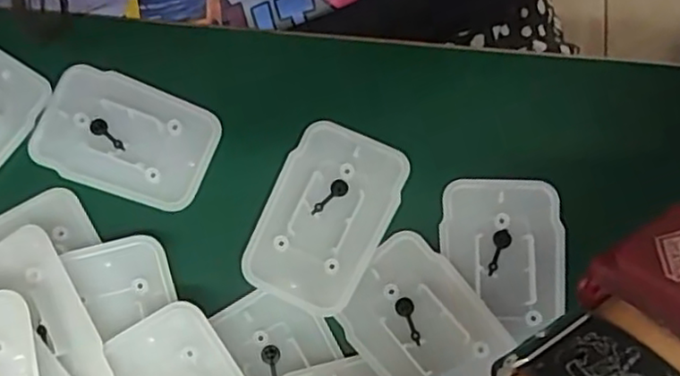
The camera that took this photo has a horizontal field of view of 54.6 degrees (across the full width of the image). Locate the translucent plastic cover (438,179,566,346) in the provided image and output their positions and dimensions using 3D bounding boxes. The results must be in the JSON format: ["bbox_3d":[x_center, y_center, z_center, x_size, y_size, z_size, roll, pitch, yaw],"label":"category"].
[{"bbox_3d":[0.060,0.025,0.243,0.045,0.004,0.056,3,78,3],"label":"translucent plastic cover"}]

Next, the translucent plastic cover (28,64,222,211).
[{"bbox_3d":[-0.084,-0.020,0.255,0.068,0.004,0.044,20,79,6],"label":"translucent plastic cover"}]

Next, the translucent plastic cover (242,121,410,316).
[{"bbox_3d":[-0.005,0.010,0.246,0.043,0.005,0.067,23,79,7],"label":"translucent plastic cover"}]

